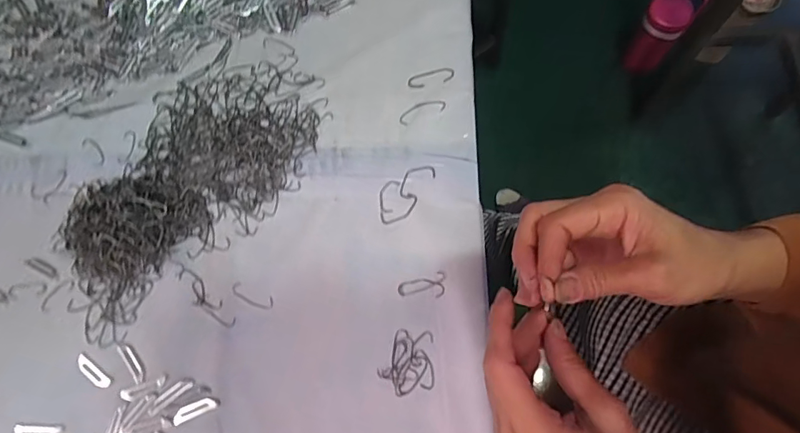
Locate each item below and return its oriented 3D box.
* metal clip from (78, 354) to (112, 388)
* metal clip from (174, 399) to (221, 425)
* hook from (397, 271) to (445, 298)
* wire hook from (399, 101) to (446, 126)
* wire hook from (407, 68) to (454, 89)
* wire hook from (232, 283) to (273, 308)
[{"bbox_3d":[-0.273,0.138,0.420,0.040,0.004,0.012,34,75,13],"label":"metal clip"},{"bbox_3d":[-0.174,0.165,0.403,0.040,0.004,0.013,-23,71,-6],"label":"metal clip"},{"bbox_3d":[0.021,0.065,0.428,0.044,0.004,0.022,-15,70,-3],"label":"hook"},{"bbox_3d":[0.022,-0.110,0.489,0.050,0.004,0.017,-22,71,-5],"label":"wire hook"},{"bbox_3d":[0.033,-0.147,0.501,0.049,0.004,0.021,-11,70,-1],"label":"wire hook"},{"bbox_3d":[-0.136,0.073,0.435,0.042,0.004,0.013,19,72,9],"label":"wire hook"}]

